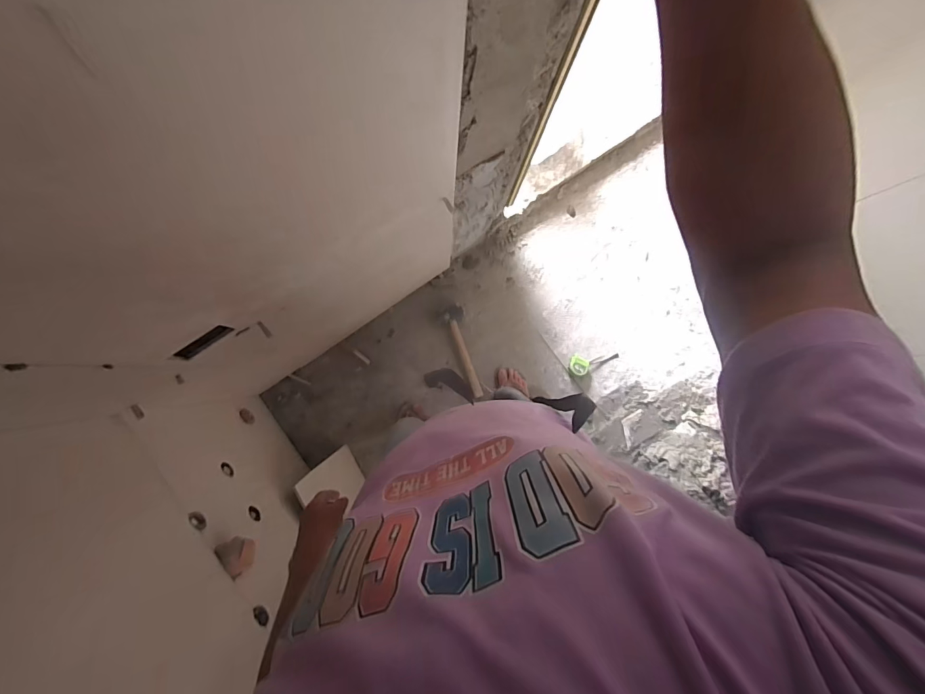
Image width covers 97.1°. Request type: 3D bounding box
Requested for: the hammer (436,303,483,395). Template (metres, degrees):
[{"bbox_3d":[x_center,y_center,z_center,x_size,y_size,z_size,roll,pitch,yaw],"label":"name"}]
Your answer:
[{"bbox_3d":[-0.001,0.017,1.349,0.083,0.066,0.316,-16,88,-4],"label":"hammer"}]

